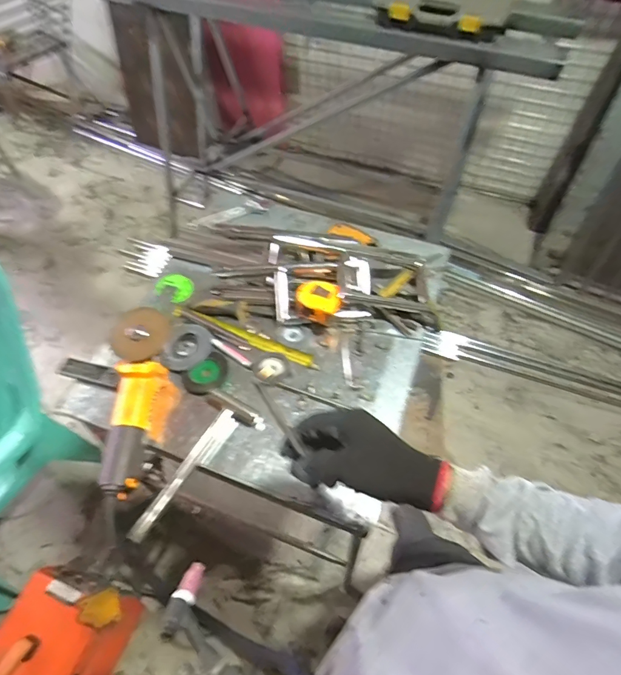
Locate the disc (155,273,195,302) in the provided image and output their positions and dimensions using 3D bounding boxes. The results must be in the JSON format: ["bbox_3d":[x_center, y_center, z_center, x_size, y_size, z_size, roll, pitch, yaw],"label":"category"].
[{"bbox_3d":[-0.271,-0.102,0.864,0.086,0.012,0.069,36,52,28],"label":"disc"}]

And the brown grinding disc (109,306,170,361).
[{"bbox_3d":[-0.278,-0.007,0.700,0.081,0.014,0.092,44,66,1],"label":"brown grinding disc"}]

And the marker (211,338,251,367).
[{"bbox_3d":[-0.142,0.025,0.768,0.088,0.007,0.014,31,63,19],"label":"marker"}]

